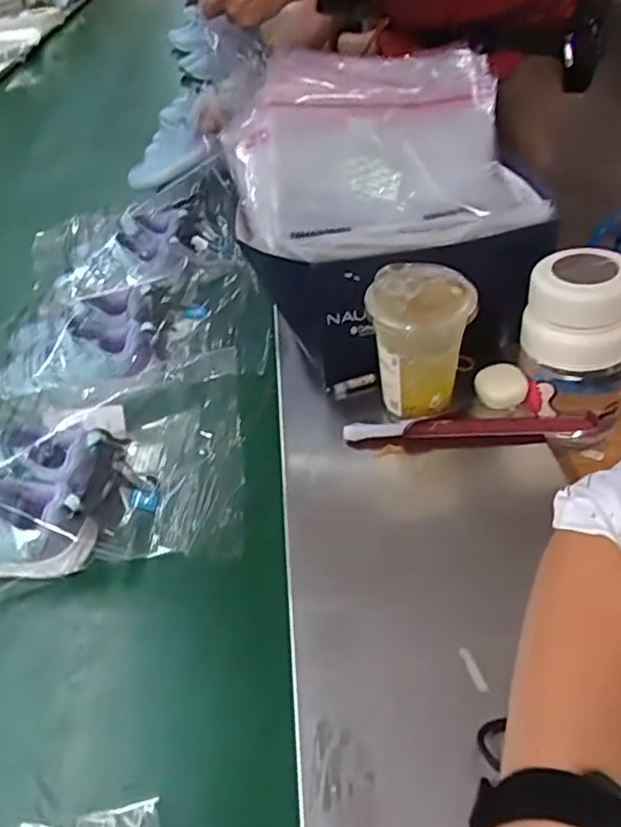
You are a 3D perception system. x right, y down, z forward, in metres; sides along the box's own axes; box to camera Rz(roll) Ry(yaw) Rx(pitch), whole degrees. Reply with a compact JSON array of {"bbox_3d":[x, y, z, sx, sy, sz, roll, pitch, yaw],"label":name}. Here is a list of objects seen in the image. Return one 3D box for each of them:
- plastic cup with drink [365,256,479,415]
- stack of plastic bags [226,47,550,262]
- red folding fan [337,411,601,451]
[{"bbox_3d":[0.100,-0.059,0.575,0.087,0.131,0.079,4,42,11],"label":"plastic cup with drink"},{"bbox_3d":[0.082,-0.308,0.754,0.350,0.250,0.064,-6,3,1],"label":"stack of plastic bags"},{"bbox_3d":[0.145,0.017,0.587,0.221,0.026,0.021,-2,42,4],"label":"red folding fan"}]

